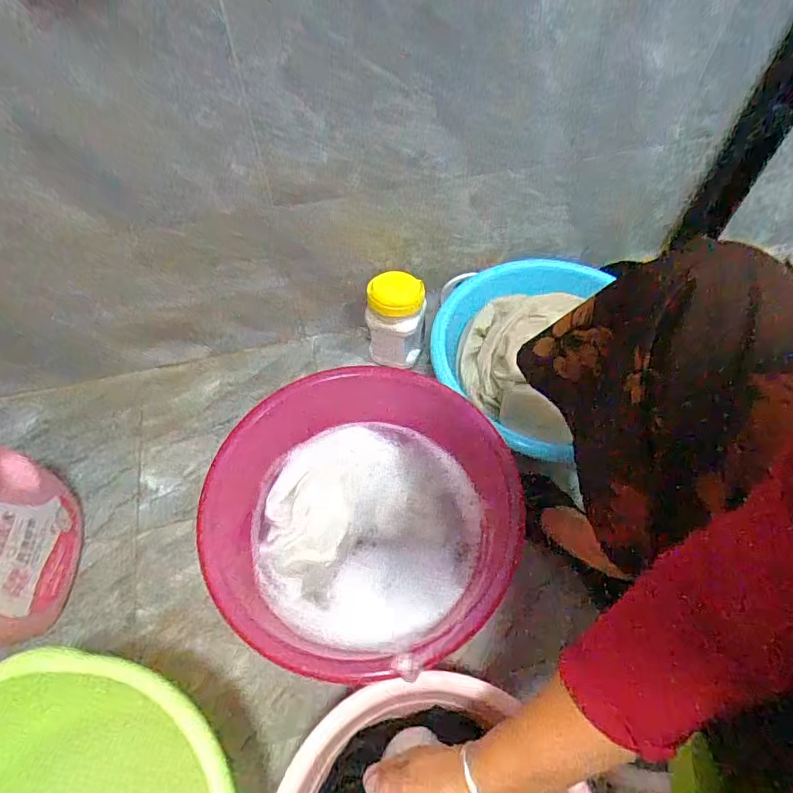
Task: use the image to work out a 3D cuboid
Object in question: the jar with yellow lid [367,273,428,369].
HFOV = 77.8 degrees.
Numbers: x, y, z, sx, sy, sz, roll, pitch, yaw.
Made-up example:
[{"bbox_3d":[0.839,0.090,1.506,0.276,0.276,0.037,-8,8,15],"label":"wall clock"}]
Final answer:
[{"bbox_3d":[0.000,-0.123,0.821,0.096,0.168,0.084,4,58,4],"label":"jar with yellow lid"}]

